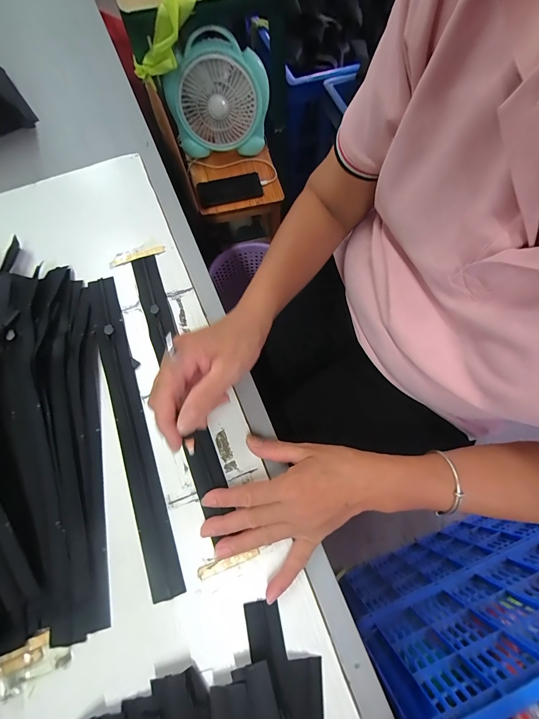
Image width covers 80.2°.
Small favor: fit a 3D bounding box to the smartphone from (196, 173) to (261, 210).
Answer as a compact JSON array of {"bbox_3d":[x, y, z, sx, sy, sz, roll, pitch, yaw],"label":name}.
[{"bbox_3d":[-0.105,-0.453,0.857,0.168,0.016,0.084,-15,81,-10],"label":"smartphone"}]

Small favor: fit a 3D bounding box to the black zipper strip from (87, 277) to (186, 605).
[{"bbox_3d":[-0.152,0.061,0.345,0.031,0.010,0.349,-17,74,-9],"label":"black zipper strip"}]

